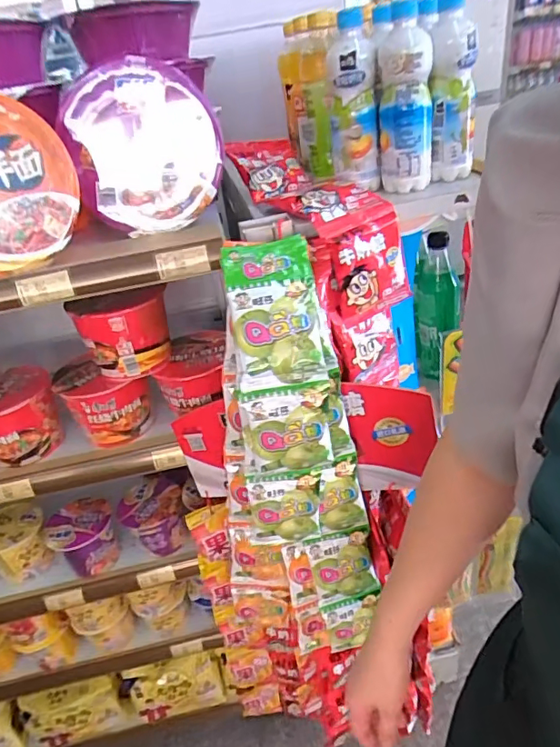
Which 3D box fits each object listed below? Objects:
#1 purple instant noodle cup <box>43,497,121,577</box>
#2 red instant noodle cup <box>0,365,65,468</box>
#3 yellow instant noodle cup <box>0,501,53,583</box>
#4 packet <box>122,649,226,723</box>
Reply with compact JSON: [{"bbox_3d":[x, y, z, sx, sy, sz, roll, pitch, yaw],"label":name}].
[{"bbox_3d":[-0.331,0.282,0.860,0.101,0.091,0.105,-6,33,4],"label":"purple instant noodle cup"},{"bbox_3d":[-0.397,0.066,0.751,0.129,0.097,0.116,-24,36,-21],"label":"red instant noodle cup"},{"bbox_3d":[-0.455,0.293,0.873,0.108,0.086,0.119,-28,38,-26],"label":"yellow instant noodle cup"},{"bbox_3d":[-0.228,0.691,1.116,0.200,0.148,0.045,-13,33,-6],"label":"packet"}]

